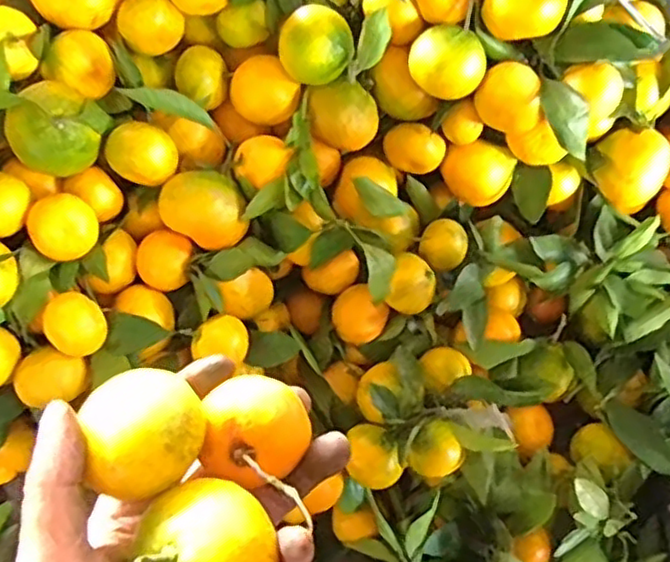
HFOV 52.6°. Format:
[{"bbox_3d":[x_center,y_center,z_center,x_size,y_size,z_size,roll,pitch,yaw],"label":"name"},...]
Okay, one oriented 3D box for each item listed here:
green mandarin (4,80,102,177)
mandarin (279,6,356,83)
[{"bbox_3d":[-0.234,-0.127,0.557,0.068,0.057,0.068,-1,73,2],"label":"green mandarin"},{"bbox_3d":[-0.018,-0.199,0.590,0.066,0.063,0.049,-6,73,0],"label":"mandarin"}]

